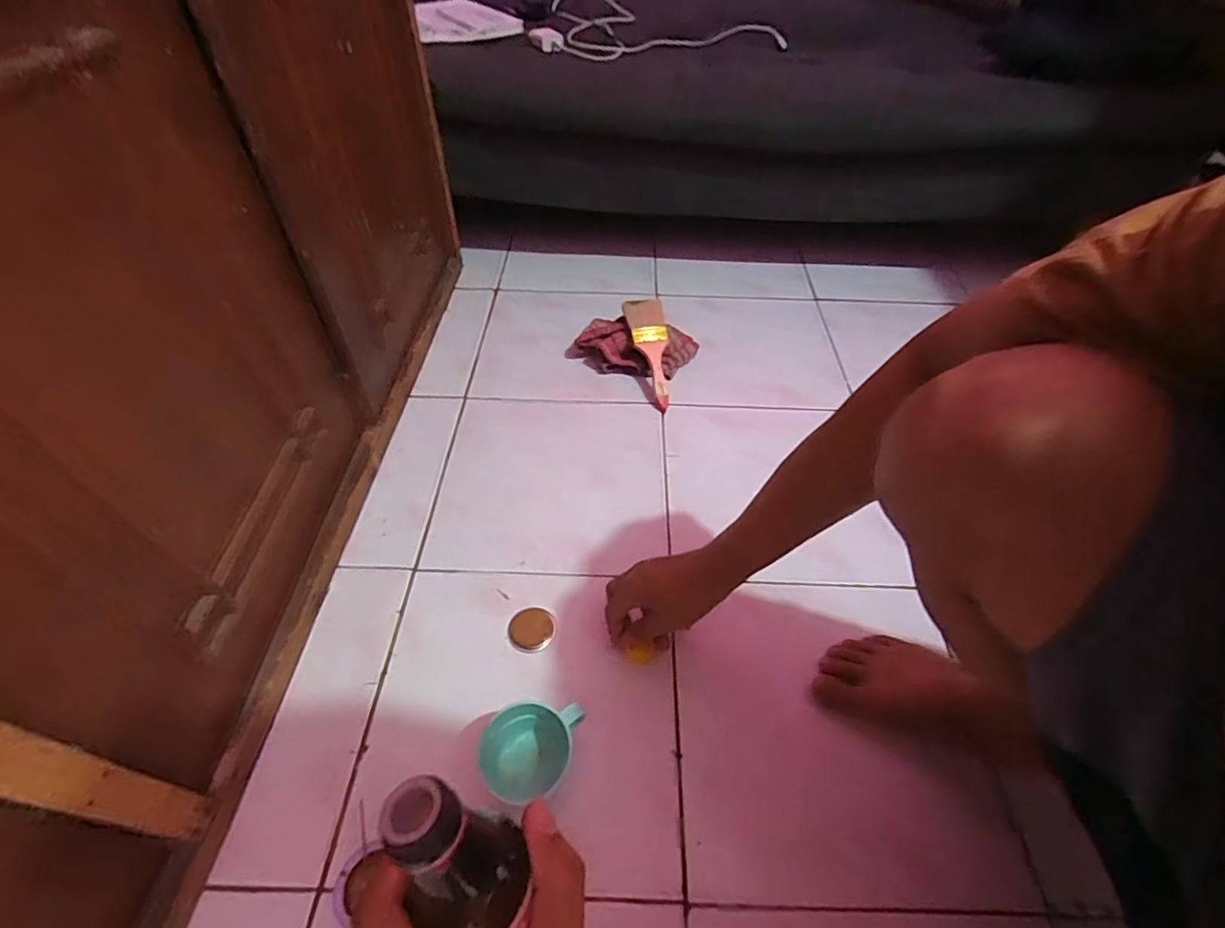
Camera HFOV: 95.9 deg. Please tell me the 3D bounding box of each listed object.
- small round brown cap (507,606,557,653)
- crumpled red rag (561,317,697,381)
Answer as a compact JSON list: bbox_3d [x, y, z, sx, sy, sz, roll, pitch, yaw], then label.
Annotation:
[{"bbox_3d":[-0.087,0.177,0.599,0.050,0.004,0.051,0,49,0],"label":"small round brown cap"},{"bbox_3d":[0.029,-0.193,0.889,0.204,0.064,0.102,14,50,11],"label":"crumpled red rag"}]

